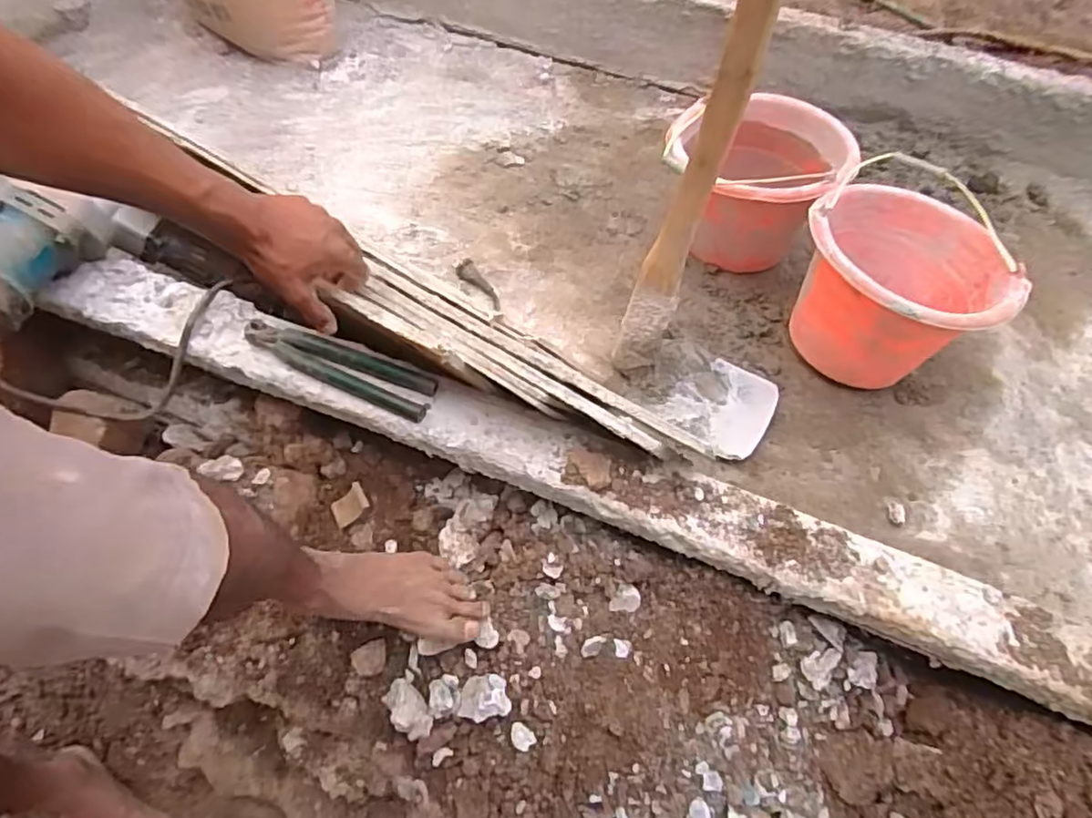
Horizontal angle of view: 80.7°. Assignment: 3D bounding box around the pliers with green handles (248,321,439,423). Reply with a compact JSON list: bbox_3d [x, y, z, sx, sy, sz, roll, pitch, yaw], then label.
[{"bbox_3d":[-0.224,-0.047,0.696,0.215,0.018,0.051,20,57,8],"label":"pliers with green handles"}]

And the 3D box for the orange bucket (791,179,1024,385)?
[{"bbox_3d":[0.489,-0.166,0.935,0.264,0.206,0.265,2,57,-3],"label":"orange bucket"}]

